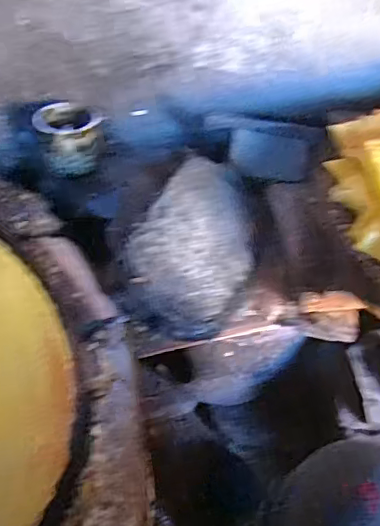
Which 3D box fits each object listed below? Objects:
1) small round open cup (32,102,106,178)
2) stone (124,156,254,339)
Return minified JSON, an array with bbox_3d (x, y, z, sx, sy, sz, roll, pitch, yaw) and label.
[{"bbox_3d":[-0.185,-0.195,0.861,0.087,0.079,0.095,-1,47,1],"label":"small round open cup"},{"bbox_3d":[0.011,-0.025,0.702,0.137,0.110,0.205,19,50,19],"label":"stone"}]

